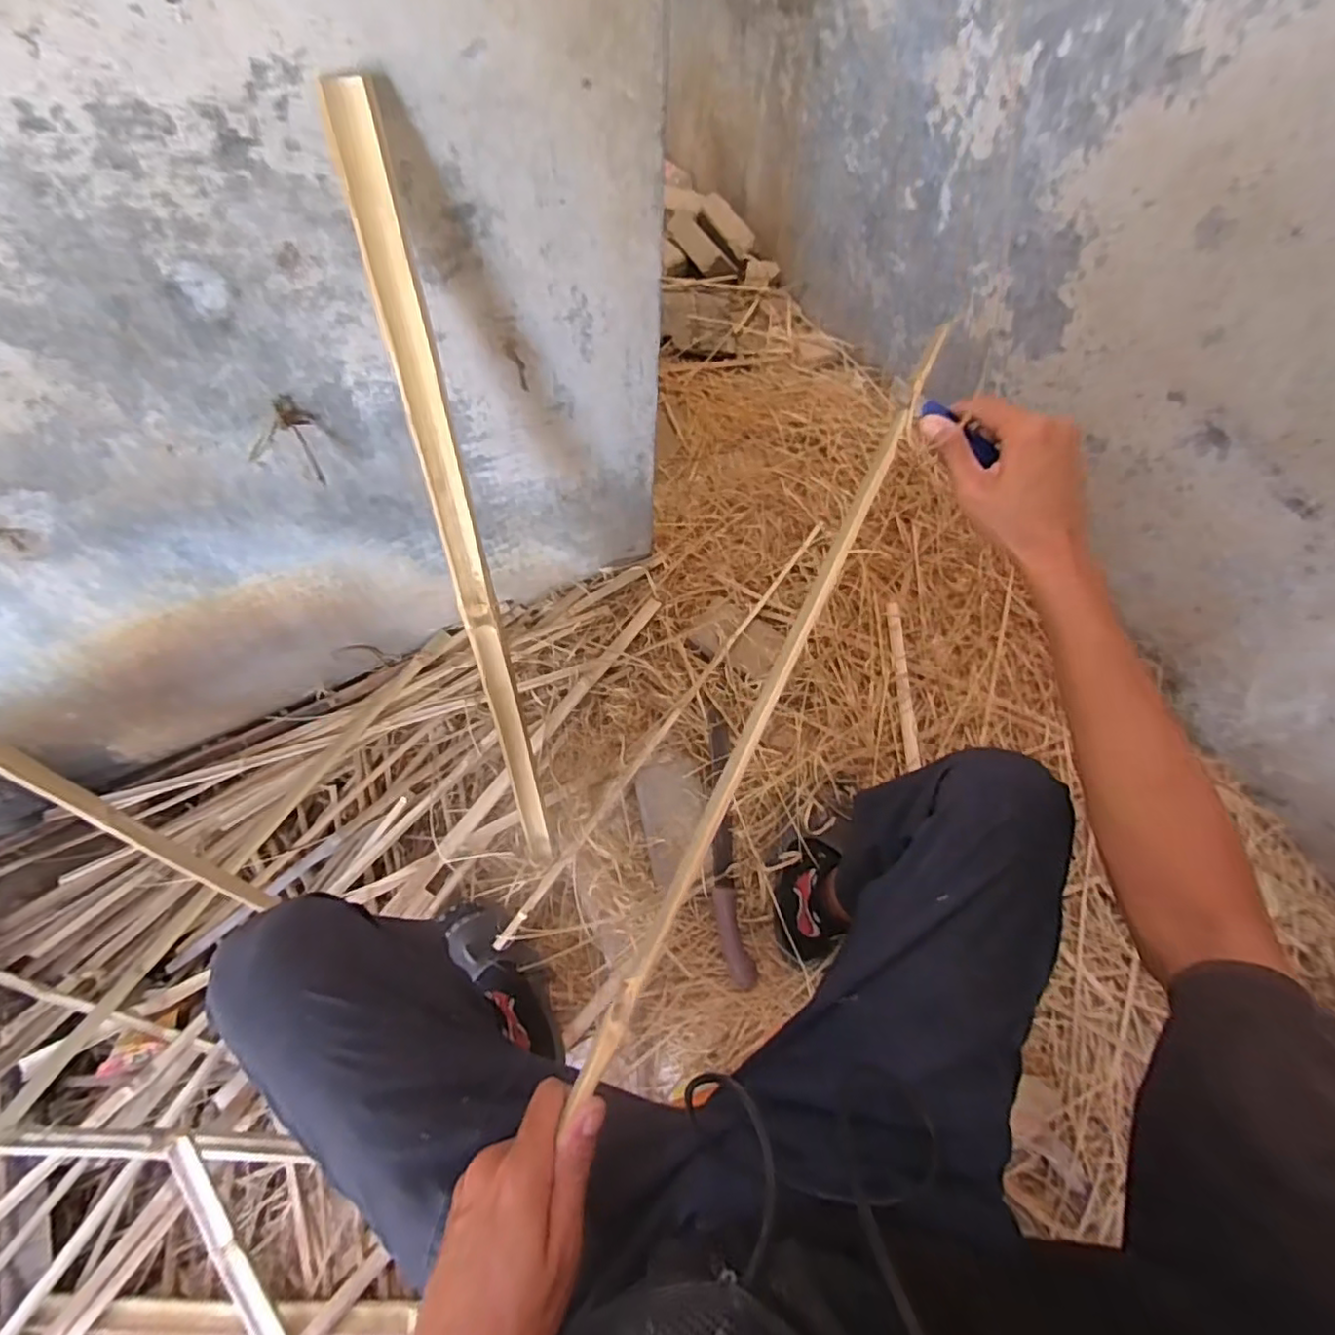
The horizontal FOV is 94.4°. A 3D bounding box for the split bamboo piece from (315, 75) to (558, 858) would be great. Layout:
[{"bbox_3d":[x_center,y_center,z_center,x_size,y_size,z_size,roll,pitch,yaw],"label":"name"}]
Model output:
[{"bbox_3d":[-0.214,-0.078,0.691,0.038,0.841,0.023,-8,36,-7],"label":"split bamboo piece"}]

